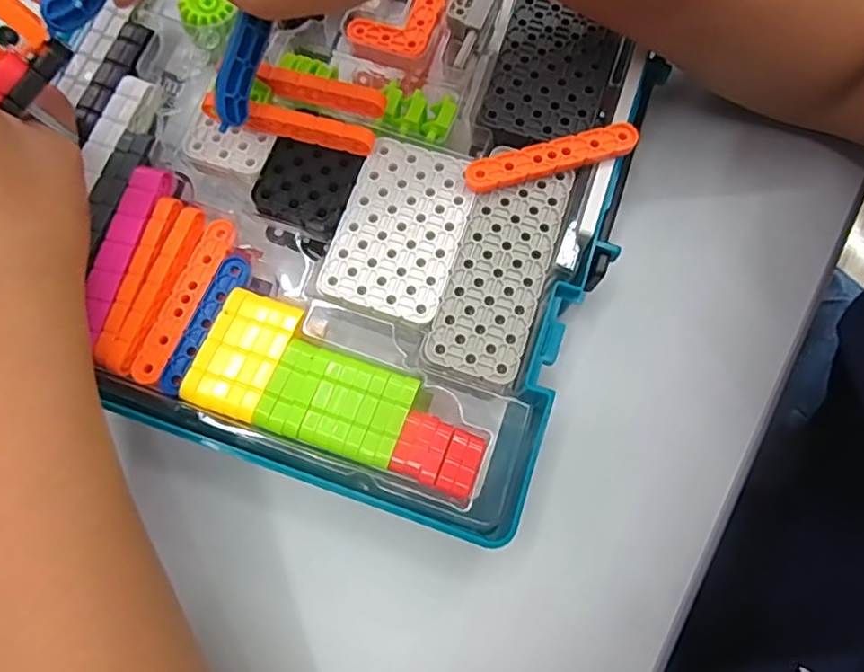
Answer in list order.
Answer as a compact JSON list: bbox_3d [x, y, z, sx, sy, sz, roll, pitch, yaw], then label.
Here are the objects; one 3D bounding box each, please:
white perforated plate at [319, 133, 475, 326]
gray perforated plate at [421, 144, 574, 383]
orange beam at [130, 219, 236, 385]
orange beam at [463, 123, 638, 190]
[{"bbox_3d":[-0.013,-0.046,0.248,0.050,0.004,0.075,17,76,6],"label":"white perforated plate"},{"bbox_3d":[0.029,-0.031,0.244,0.038,0.004,0.096,17,76,6],"label":"gray perforated plate"},{"bbox_3d":[-0.103,-0.016,0.244,0.013,0.004,0.073,22,76,7],"label":"orange beam"},{"bbox_3d":[0.051,-0.076,0.253,0.074,0.006,0.015,-14,75,-3],"label":"orange beam"}]

